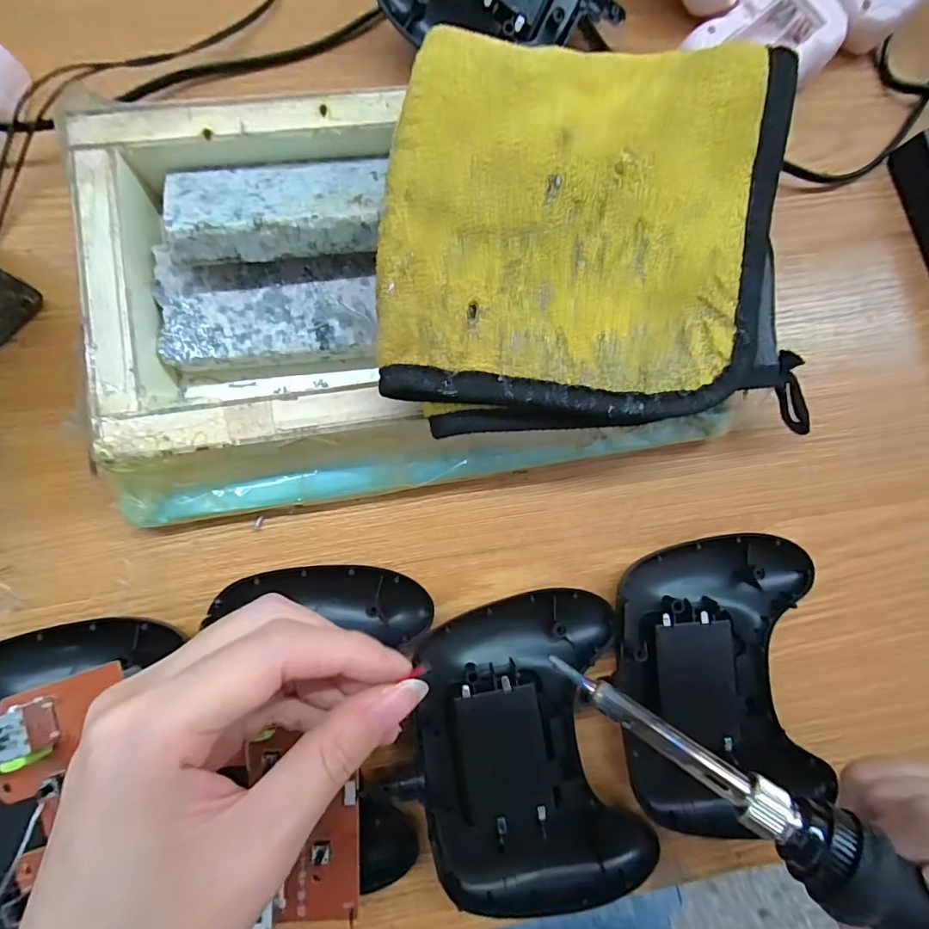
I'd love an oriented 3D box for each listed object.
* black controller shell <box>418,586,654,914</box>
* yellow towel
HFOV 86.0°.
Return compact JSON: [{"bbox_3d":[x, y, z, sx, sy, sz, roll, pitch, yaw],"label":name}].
[{"bbox_3d":[0.026,0.121,0.212,0.086,0.020,0.120,-9,86,-6],"label":"black controller shell"},{"bbox_3d":[0.053,-0.080,0.181,0.165,0.030,0.127,-3,85,-6],"label":"yellow towel"}]

